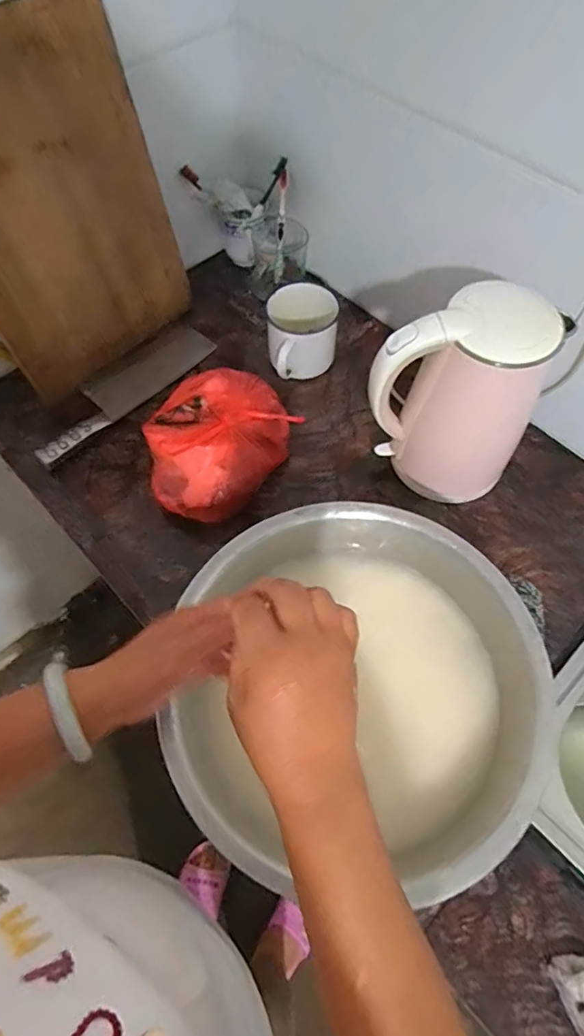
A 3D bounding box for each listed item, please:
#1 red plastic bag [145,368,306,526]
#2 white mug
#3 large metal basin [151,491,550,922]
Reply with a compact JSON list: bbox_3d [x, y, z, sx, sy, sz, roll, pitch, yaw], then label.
[{"bbox_3d":[-0.092,-0.104,0.704,0.185,0.101,0.185,-15,62,-8],"label":"red plastic bag"},{"bbox_3d":[0.016,-0.256,0.784,0.096,0.106,0.114,-2,61,-1],"label":"white mug"},{"bbox_3d":[0.066,0.166,0.554,0.338,0.117,0.340,0,61,0],"label":"large metal basin"}]

